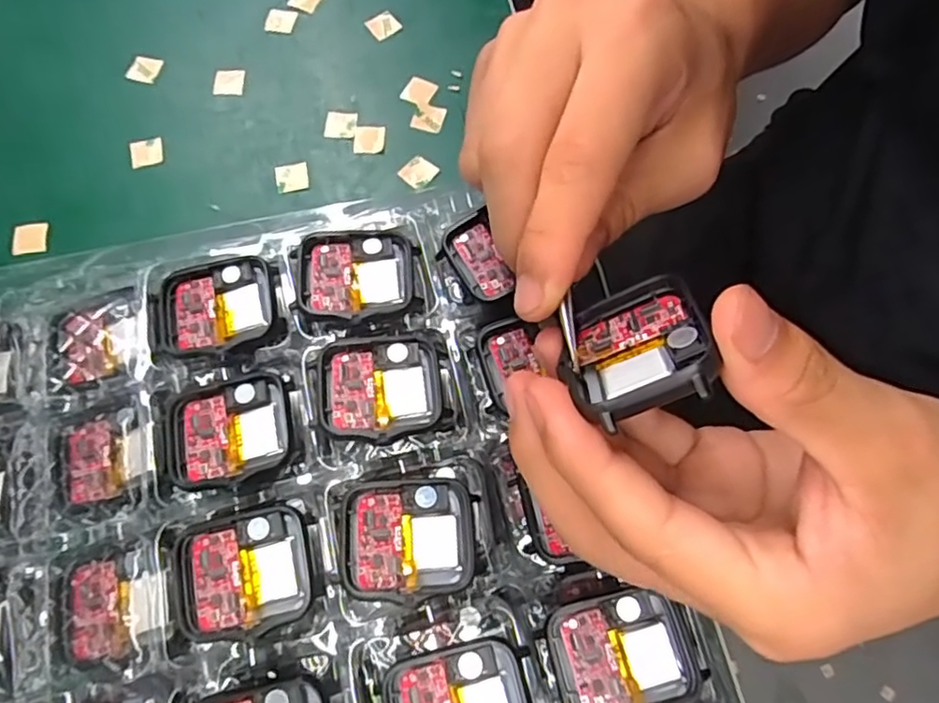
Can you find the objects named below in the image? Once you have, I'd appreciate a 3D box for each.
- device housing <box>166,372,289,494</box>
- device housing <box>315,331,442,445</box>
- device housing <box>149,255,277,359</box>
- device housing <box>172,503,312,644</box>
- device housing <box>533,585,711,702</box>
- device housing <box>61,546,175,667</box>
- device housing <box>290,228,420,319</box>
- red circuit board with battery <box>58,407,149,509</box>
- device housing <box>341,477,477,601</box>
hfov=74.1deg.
[{"bbox_3d":[-0.086,0.028,0.221,0.042,0.006,0.037,-13,70,-3],"label":"device housing"},{"bbox_3d":[-0.032,0.013,0.222,0.041,0.012,0.038,-10,70,-2],"label":"device housing"},{"bbox_3d":[-0.099,-0.017,0.238,0.046,0.005,0.037,-12,70,-3],"label":"device housing"},{"bbox_3d":[-0.075,0.073,0.204,0.042,0.004,0.038,-13,71,-3],"label":"device housing"},{"bbox_3d":[0.048,0.096,0.196,0.045,0.006,0.036,-15,71,-4],"label":"device housing"},{"bbox_3d":[-0.118,0.084,0.209,0.037,0.009,0.035,-13,70,-3],"label":"device housing"},{"bbox_3d":[-0.044,-0.029,0.238,0.045,0.011,0.037,-9,70,-1],"label":"device housing"},{"bbox_3d":[-0.134,0.039,0.228,0.033,0.007,0.035,-14,71,-3],"label":"red circuit board with battery"},{"bbox_3d":[-0.020,0.061,0.205,0.043,0.010,0.037,-5,70,0],"label":"device housing"}]

